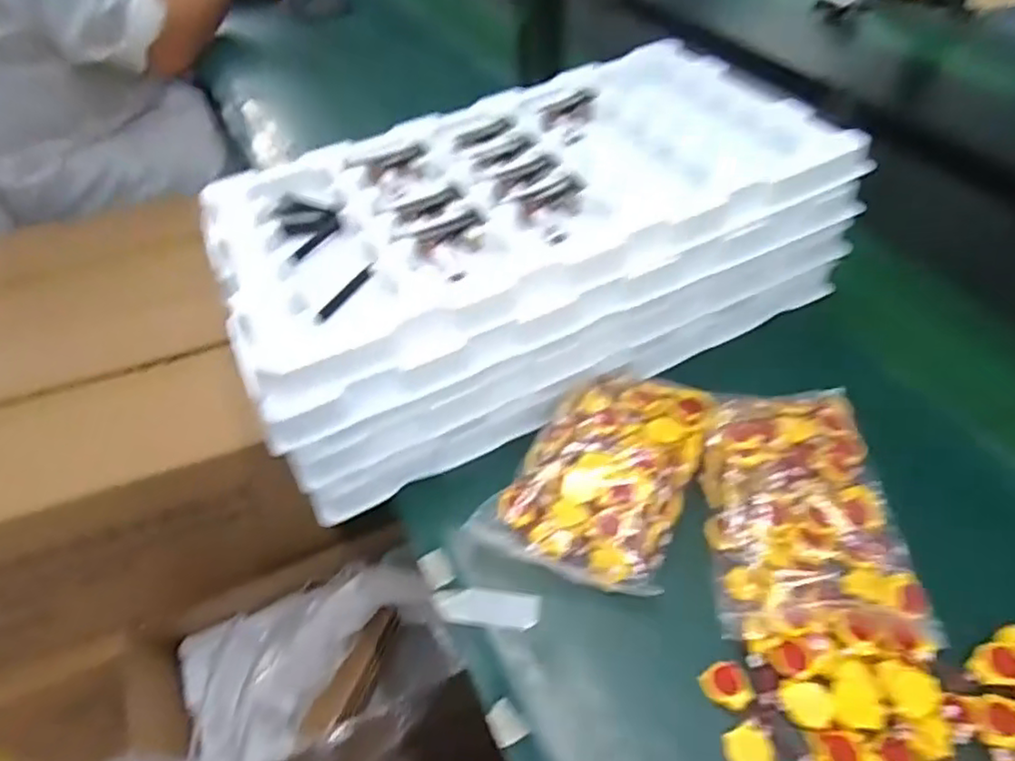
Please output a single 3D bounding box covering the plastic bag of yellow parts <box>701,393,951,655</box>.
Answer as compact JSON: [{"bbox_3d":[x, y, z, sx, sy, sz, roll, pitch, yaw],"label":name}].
[{"bbox_3d":[0.175,0.071,0.396,0.107,0.024,0.165,1,46,5],"label":"plastic bag of yellow parts"}]

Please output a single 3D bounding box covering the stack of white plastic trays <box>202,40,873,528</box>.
[{"bbox_3d":[0.007,-0.110,0.507,0.435,0.118,0.271,-26,50,-21],"label":"stack of white plastic trays"}]

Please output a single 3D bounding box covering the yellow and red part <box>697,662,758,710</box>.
[{"bbox_3d":[0.114,0.159,0.342,0.021,0.009,0.024,-24,49,-19],"label":"yellow and red part"}]

